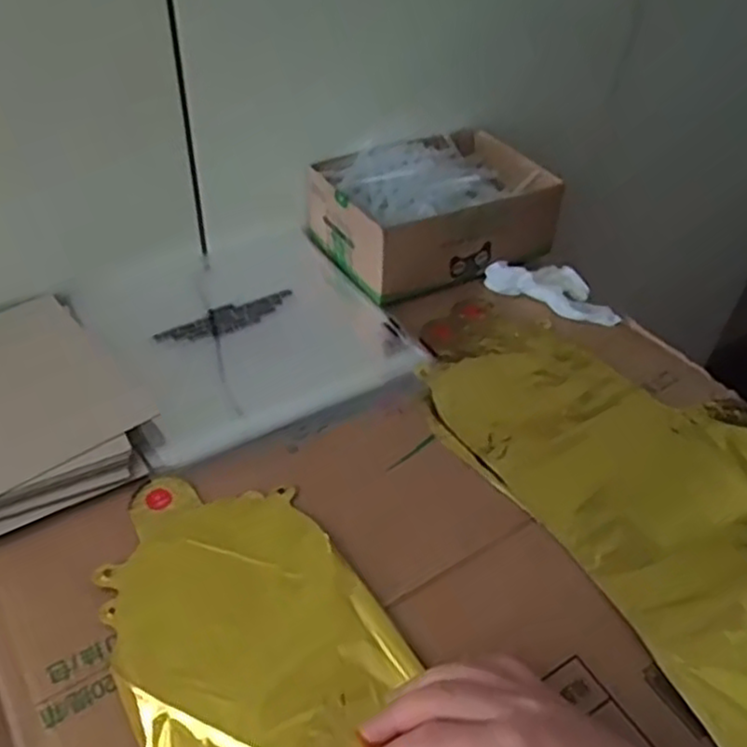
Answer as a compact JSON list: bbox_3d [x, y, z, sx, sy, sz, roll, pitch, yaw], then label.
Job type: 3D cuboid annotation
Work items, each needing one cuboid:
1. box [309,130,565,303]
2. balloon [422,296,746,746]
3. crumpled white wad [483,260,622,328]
[{"bbox_3d":[0.054,-0.148,0.643,0.192,0.070,0.137,-21,50,-24],"label":"box"},{"bbox_3d":[0.204,0.077,0.469,0.211,0.009,0.421,-20,50,-23],"label":"balloon"},{"bbox_3d":[0.148,-0.070,0.608,0.110,0.017,0.042,18,46,13],"label":"crumpled white wad"}]

